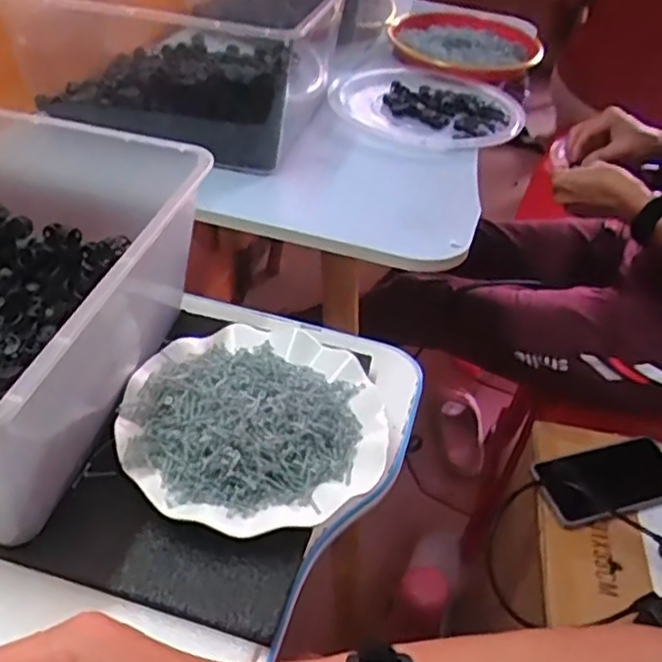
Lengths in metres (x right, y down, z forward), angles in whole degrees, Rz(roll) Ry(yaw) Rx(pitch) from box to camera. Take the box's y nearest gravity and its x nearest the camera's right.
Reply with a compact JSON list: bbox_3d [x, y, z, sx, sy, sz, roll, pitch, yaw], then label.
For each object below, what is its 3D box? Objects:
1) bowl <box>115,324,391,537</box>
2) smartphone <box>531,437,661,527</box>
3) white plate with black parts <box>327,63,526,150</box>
[{"bbox_3d":[-0.053,0.054,0.489,0.177,0.028,0.174,4,41,-3],"label":"bowl"},{"bbox_3d":[0.301,0.159,0.749,0.166,0.015,0.077,-8,50,-21],"label":"smartphone"},{"bbox_3d":[0.116,-0.280,0.861,0.229,0.025,0.215,4,41,-3],"label":"white plate with black parts"}]

